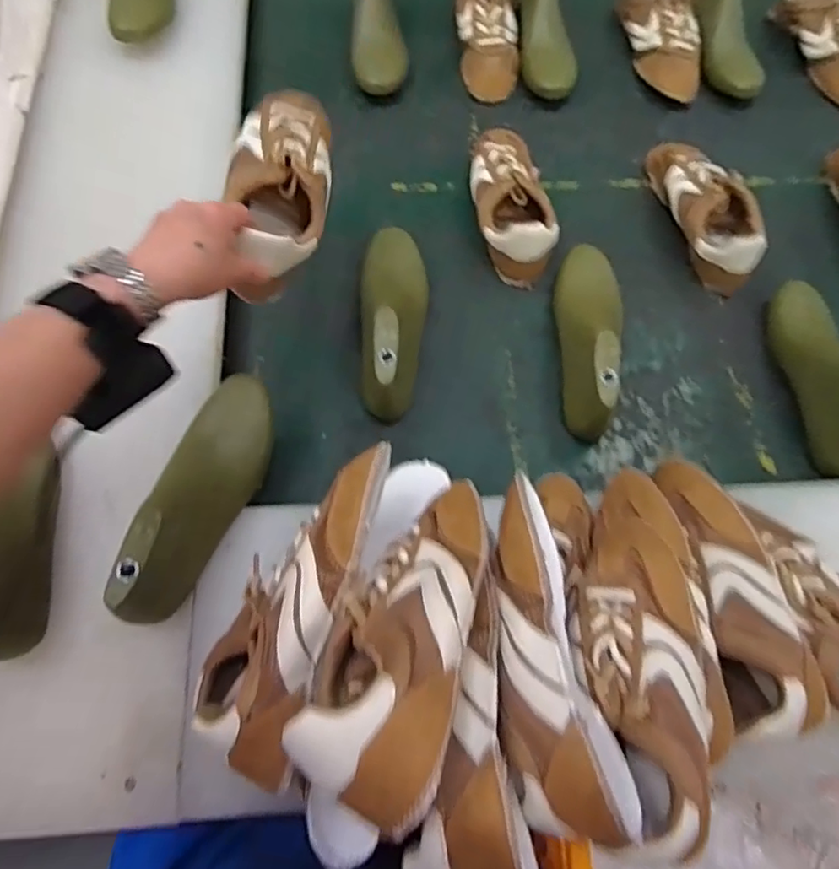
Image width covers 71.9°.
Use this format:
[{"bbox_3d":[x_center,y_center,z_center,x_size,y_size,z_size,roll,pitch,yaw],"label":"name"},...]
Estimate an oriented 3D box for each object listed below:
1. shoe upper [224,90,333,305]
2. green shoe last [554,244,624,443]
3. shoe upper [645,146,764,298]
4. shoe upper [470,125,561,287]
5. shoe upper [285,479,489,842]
[{"bbox_3d":[-0.124,-0.225,0.511,0.081,0.061,0.219,2,69,1],"label":"shoe upper"},{"bbox_3d":[0.179,-0.110,0.613,0.072,0.084,0.222,11,69,4],"label":"green shoe last"},{"bbox_3d":[0.339,-0.273,0.686,0.077,0.065,0.208,-14,69,-6],"label":"shoe upper"},{"bbox_3d":[0.103,-0.290,0.692,0.083,0.061,0.224,-9,69,-4],"label":"shoe upper"},{"bbox_3d":[-0.009,0.112,0.354,0.080,0.071,0.216,17,42,6],"label":"shoe upper"}]

